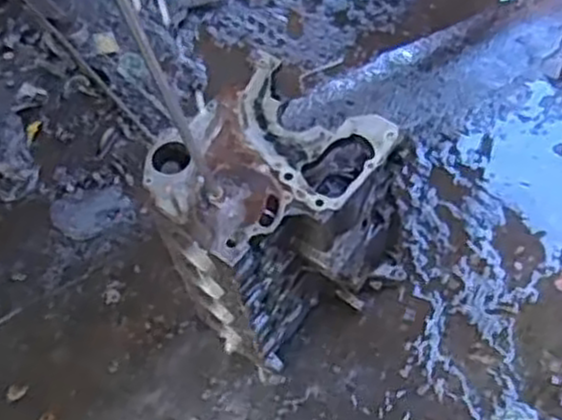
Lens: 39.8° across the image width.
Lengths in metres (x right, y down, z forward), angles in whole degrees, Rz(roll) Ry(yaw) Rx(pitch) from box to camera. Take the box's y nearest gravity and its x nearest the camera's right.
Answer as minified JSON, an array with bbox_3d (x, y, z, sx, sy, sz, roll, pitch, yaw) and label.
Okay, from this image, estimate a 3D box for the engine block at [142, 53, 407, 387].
[{"bbox_3d":[0.003,0.031,1.314,0.372,0.452,0.263,-29,60,-13],"label":"engine block"}]

